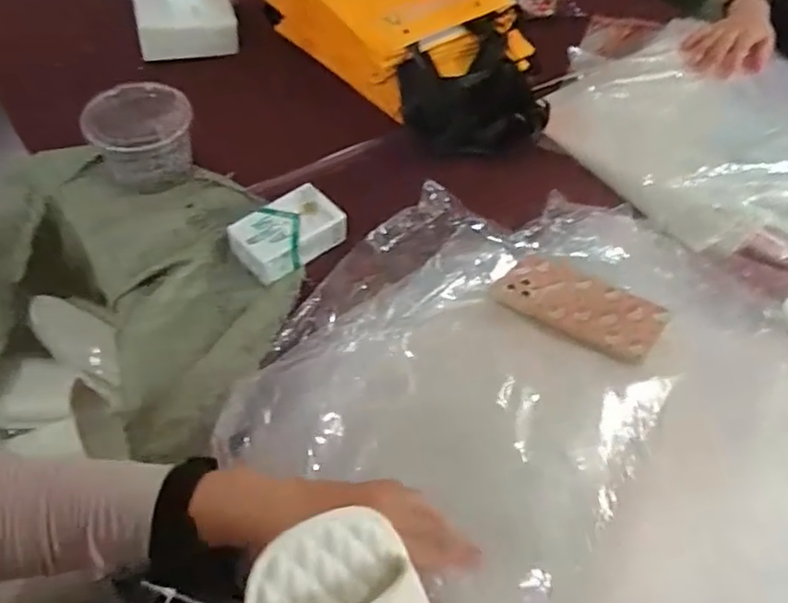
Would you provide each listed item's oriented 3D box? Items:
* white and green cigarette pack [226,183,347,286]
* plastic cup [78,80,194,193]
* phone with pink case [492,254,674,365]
[{"bbox_3d":[-0.115,-0.073,0.684,0.109,0.038,0.068,-35,64,-27],"label":"white and green cigarette pack"},{"bbox_3d":[-0.288,-0.193,0.731,0.110,0.078,0.105,-10,55,-13],"label":"plastic cup"},{"bbox_3d":[0.185,0.003,0.636,0.158,0.006,0.079,28,55,28],"label":"phone with pink case"}]

